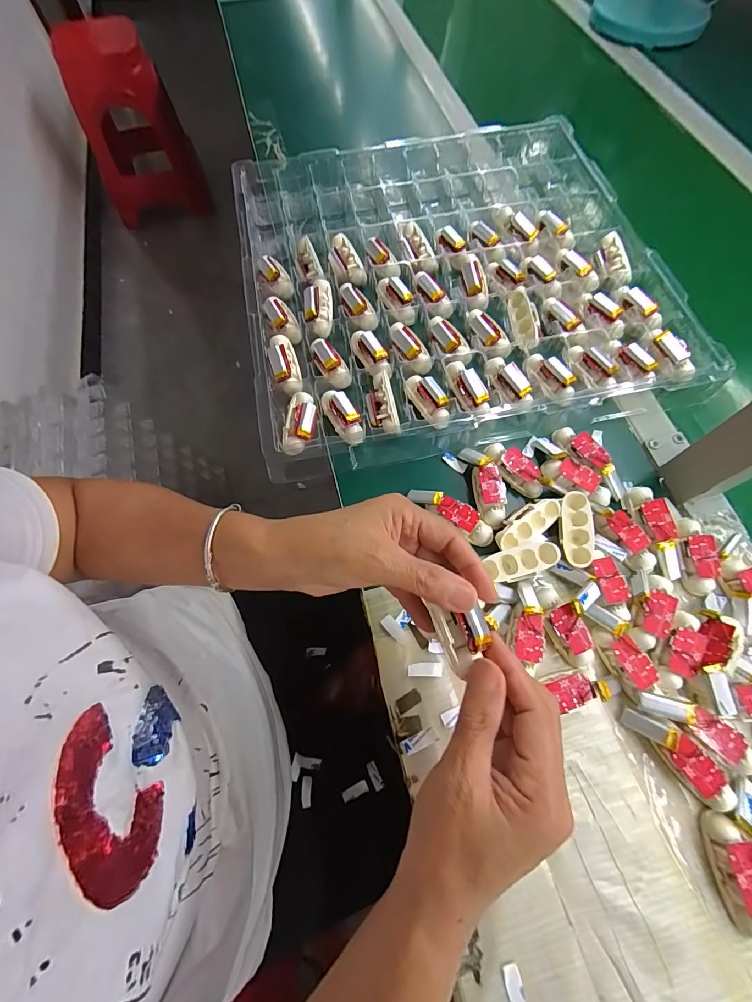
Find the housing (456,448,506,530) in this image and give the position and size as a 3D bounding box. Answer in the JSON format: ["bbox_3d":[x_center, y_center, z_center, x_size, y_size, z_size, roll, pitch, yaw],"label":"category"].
[{"bbox_3d":[0.101,-0.015,0.354,0.025,0.021,0.081,-12,68,-5],"label":"housing"}]

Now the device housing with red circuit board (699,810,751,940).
[{"bbox_3d":[0.234,0.240,0.246,0.023,0.017,0.062,-2,68,-1],"label":"device housing with red circuit board"}]

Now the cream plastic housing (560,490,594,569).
[{"bbox_3d":[0.171,0.024,0.329,0.025,0.008,0.065,-5,69,26],"label":"cream plastic housing"}]

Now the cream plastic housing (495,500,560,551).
[{"bbox_3d":[0.131,0.018,0.329,0.066,0.011,0.025,-29,70,-11],"label":"cream plastic housing"}]

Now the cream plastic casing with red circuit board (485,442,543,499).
[{"bbox_3d":[0.129,-0.031,0.360,0.024,0.019,0.063,-41,73,-15],"label":"cream plastic casing with red circuit board"}]

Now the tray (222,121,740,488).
[{"bbox_3d":[0.080,-0.277,0.456,0.461,0.039,0.474,-10,68,-4],"label":"tray"}]

